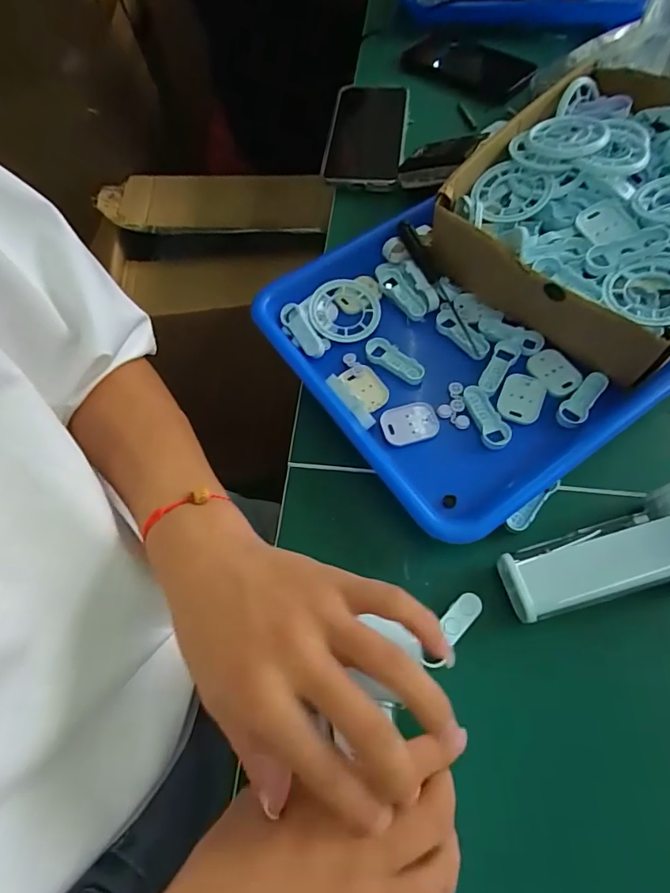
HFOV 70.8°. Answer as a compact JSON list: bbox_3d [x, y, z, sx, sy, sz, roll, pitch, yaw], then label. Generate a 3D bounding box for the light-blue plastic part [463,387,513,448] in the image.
[{"bbox_3d":[0.108,-0.022,0.337,0.019,0.006,0.048,-19,64,-7],"label":"light-blue plastic part"}]

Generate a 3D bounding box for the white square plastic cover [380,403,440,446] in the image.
[{"bbox_3d":[0.054,-0.017,0.342,0.040,0.004,0.029,-17,64,-6],"label":"white square plastic cover"}]

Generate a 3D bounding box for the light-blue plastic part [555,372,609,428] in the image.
[{"bbox_3d":[0.176,-0.033,0.335,0.018,0.004,0.047,39,84,21],"label":"light-blue plastic part"}]

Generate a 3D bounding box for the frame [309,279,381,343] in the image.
[{"bbox_3d":[0.008,-0.111,0.383,0.058,0.016,0.052,-4,63,1],"label":"frame"}]

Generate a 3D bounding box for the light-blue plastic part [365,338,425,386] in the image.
[{"bbox_3d":[0.045,-0.066,0.363,0.051,0.007,0.019,39,71,19],"label":"light-blue plastic part"}]

